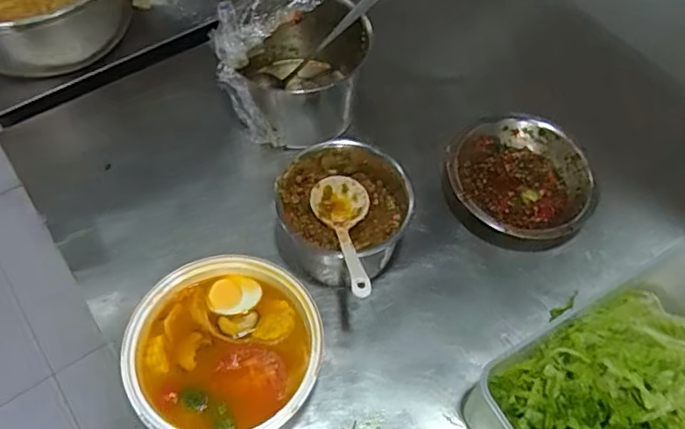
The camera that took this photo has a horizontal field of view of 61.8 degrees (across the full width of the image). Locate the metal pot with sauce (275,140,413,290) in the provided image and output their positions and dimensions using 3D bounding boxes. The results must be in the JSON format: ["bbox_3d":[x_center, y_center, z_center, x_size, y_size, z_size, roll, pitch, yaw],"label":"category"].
[{"bbox_3d":[0.004,-0.002,0.607,0.141,0.102,0.124,-25,63,-17],"label":"metal pot with sauce"}]

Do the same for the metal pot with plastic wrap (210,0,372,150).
[{"bbox_3d":[-0.063,-0.186,0.701,0.174,0.122,0.162,1,58,-2],"label":"metal pot with plastic wrap"}]

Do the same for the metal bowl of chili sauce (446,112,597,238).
[{"bbox_3d":[0.208,-0.041,0.673,0.149,0.046,0.161,1,58,-2],"label":"metal bowl of chili sauce"}]

